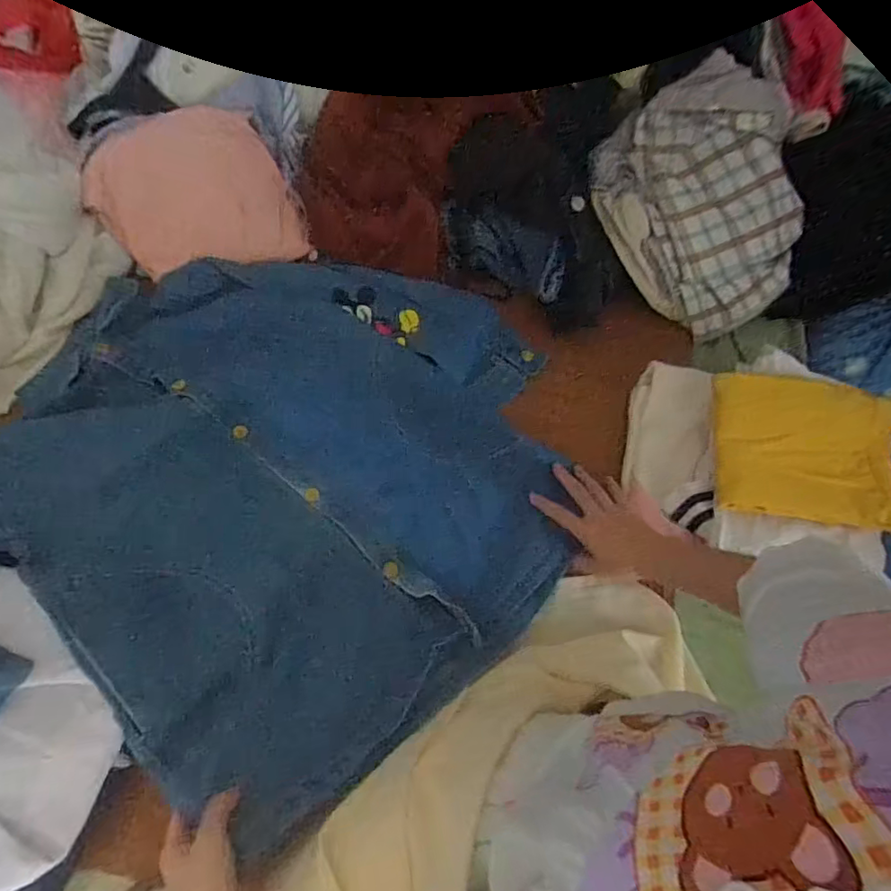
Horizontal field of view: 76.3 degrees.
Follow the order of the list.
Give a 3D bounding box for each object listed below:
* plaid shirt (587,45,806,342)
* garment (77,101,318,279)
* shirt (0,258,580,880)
[{"bbox_3d":[0.344,-0.312,0.712,0.266,0.081,0.299,-38,91,10],"label":"plaid shirt"},{"bbox_3d":[-0.335,-0.348,0.767,0.247,0.086,0.202,-14,69,-9],"label":"garment"},{"bbox_3d":[-0.205,0.026,0.618,0.649,0.100,0.594,15,67,4],"label":"shirt"}]

